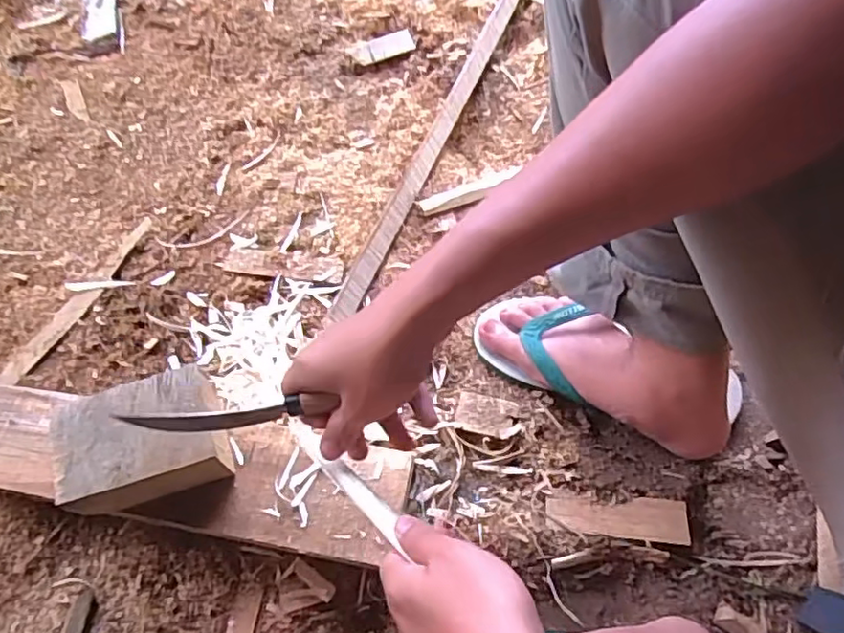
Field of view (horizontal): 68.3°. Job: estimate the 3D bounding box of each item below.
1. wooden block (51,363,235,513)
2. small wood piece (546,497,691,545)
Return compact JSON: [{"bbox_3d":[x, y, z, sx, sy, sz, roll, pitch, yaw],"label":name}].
[{"bbox_3d":[-0.228,0.103,0.515,0.123,0.059,0.091,-17,69,-5],"label":"wooden block"},{"bbox_3d":[0.178,0.182,0.568,0.122,0.014,0.037,5,68,4],"label":"small wood piece"}]

